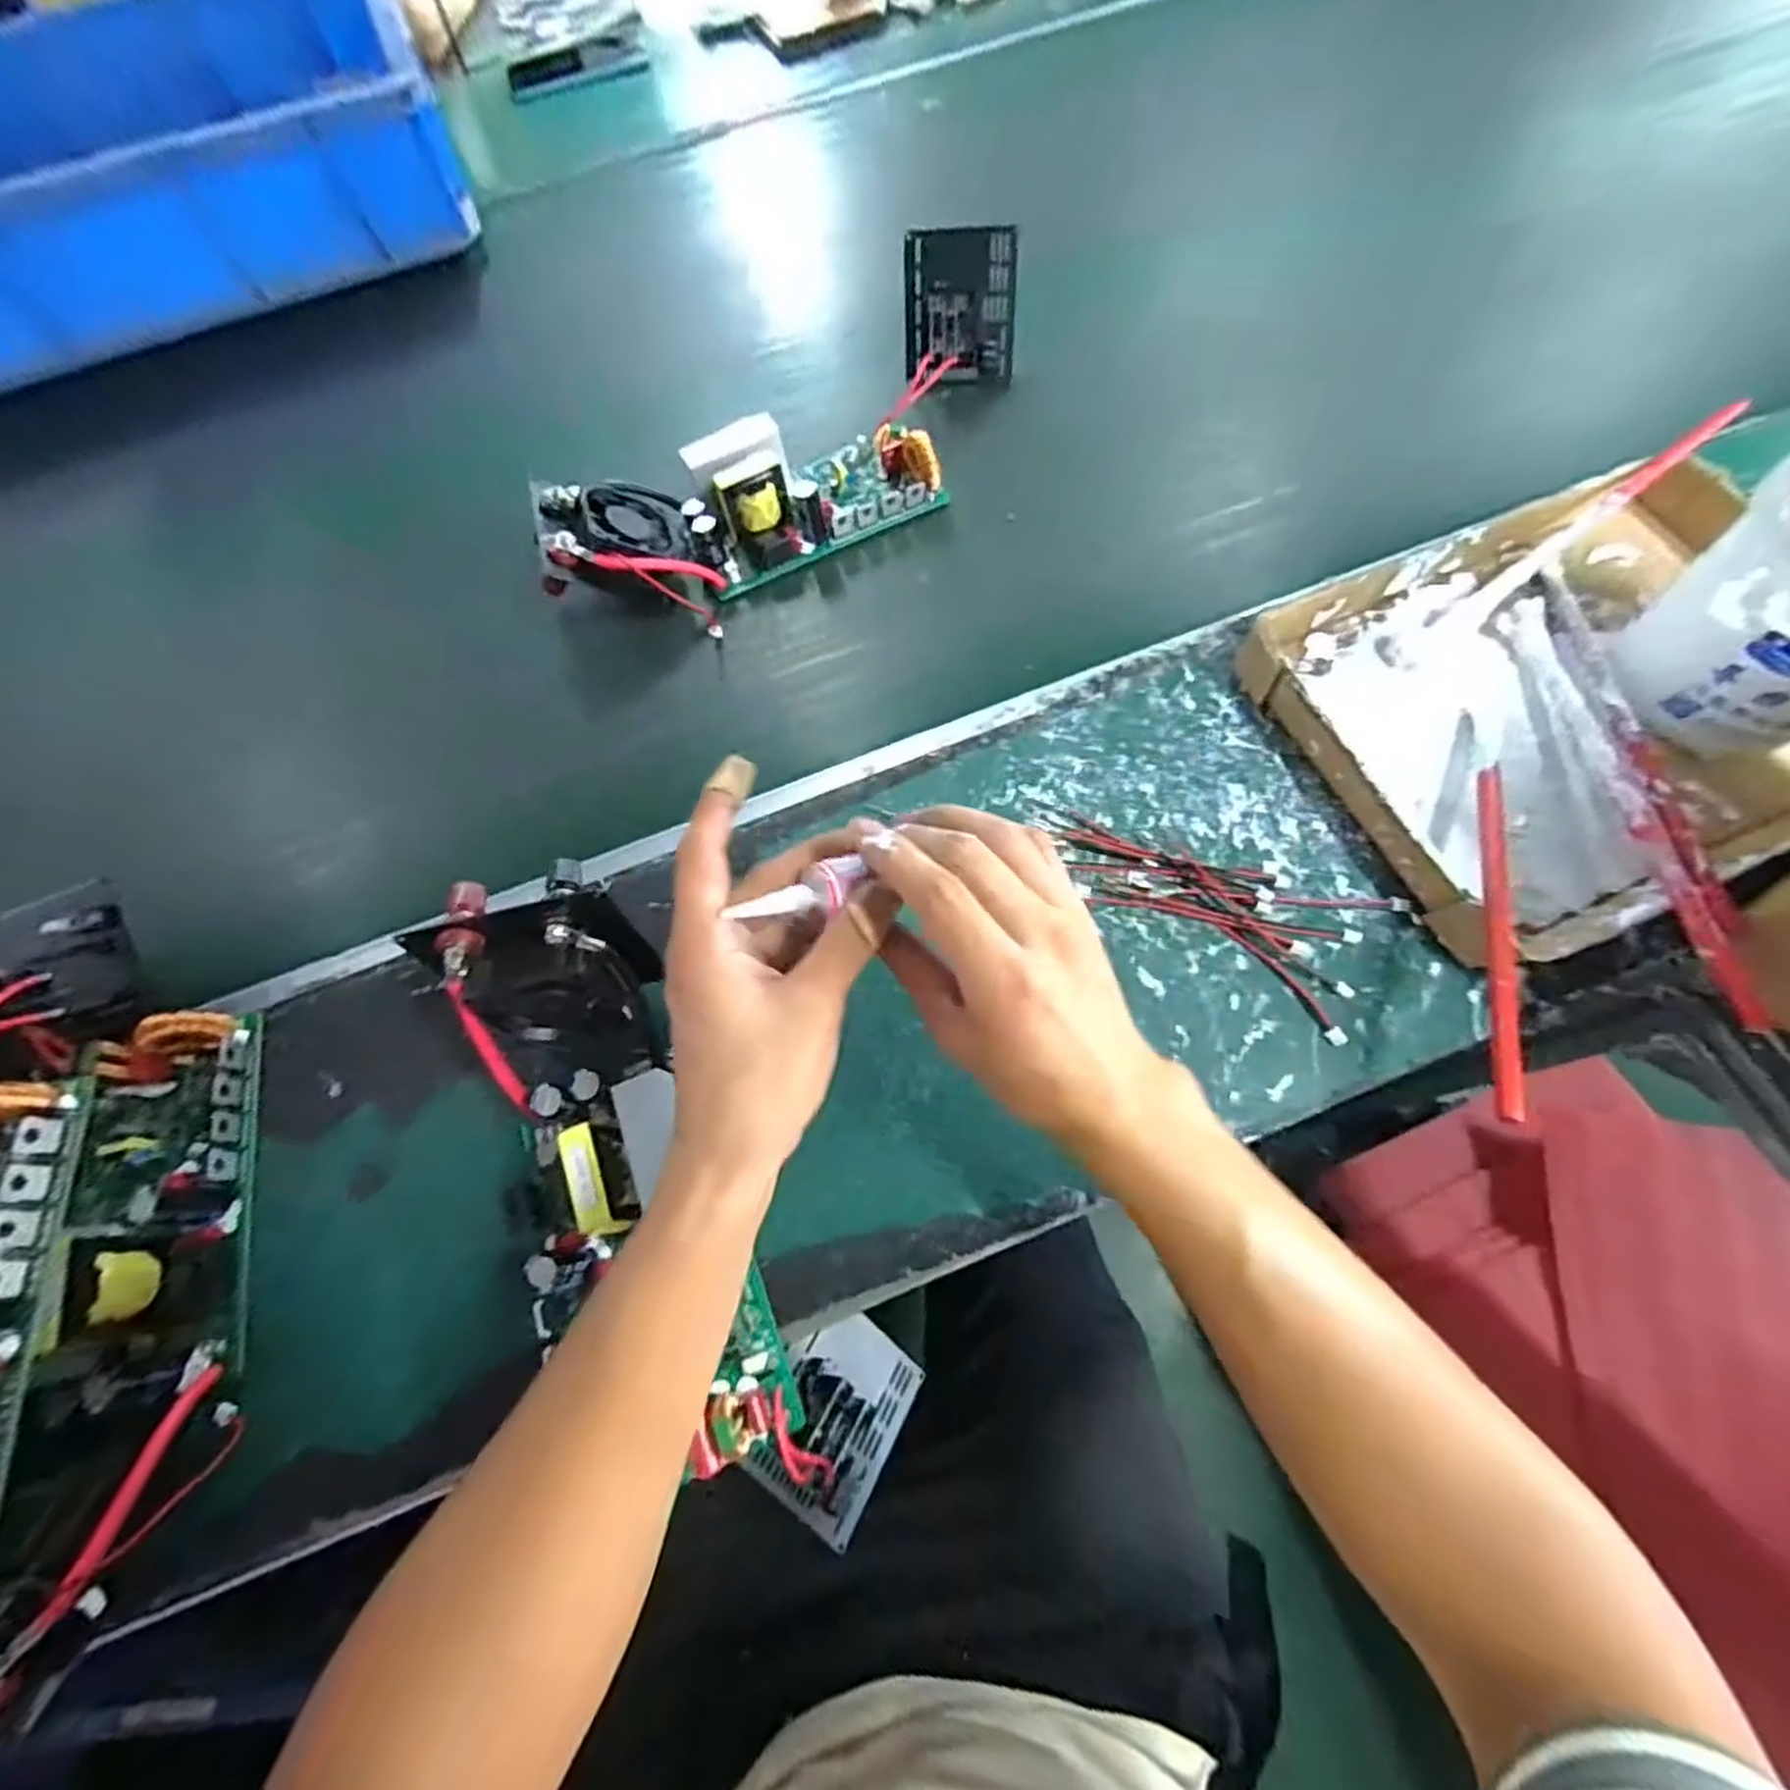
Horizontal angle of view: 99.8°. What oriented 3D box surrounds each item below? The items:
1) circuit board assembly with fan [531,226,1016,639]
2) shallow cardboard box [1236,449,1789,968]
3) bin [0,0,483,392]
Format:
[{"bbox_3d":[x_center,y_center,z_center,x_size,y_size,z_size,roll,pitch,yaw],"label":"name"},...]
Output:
[{"bbox_3d":[-0.053,-0.325,0.545,0.413,0.075,0.147,-43,71,-13],"label":"circuit board assembly with fan"},{"bbox_3d":[0.407,-0.123,0.437,0.342,0.041,0.242,-23,68,-5],"label":"shallow cardboard box"},{"bbox_3d":[-0.701,-0.666,0.689,0.555,0.113,0.367,-23,68,-5],"label":"bin"}]

